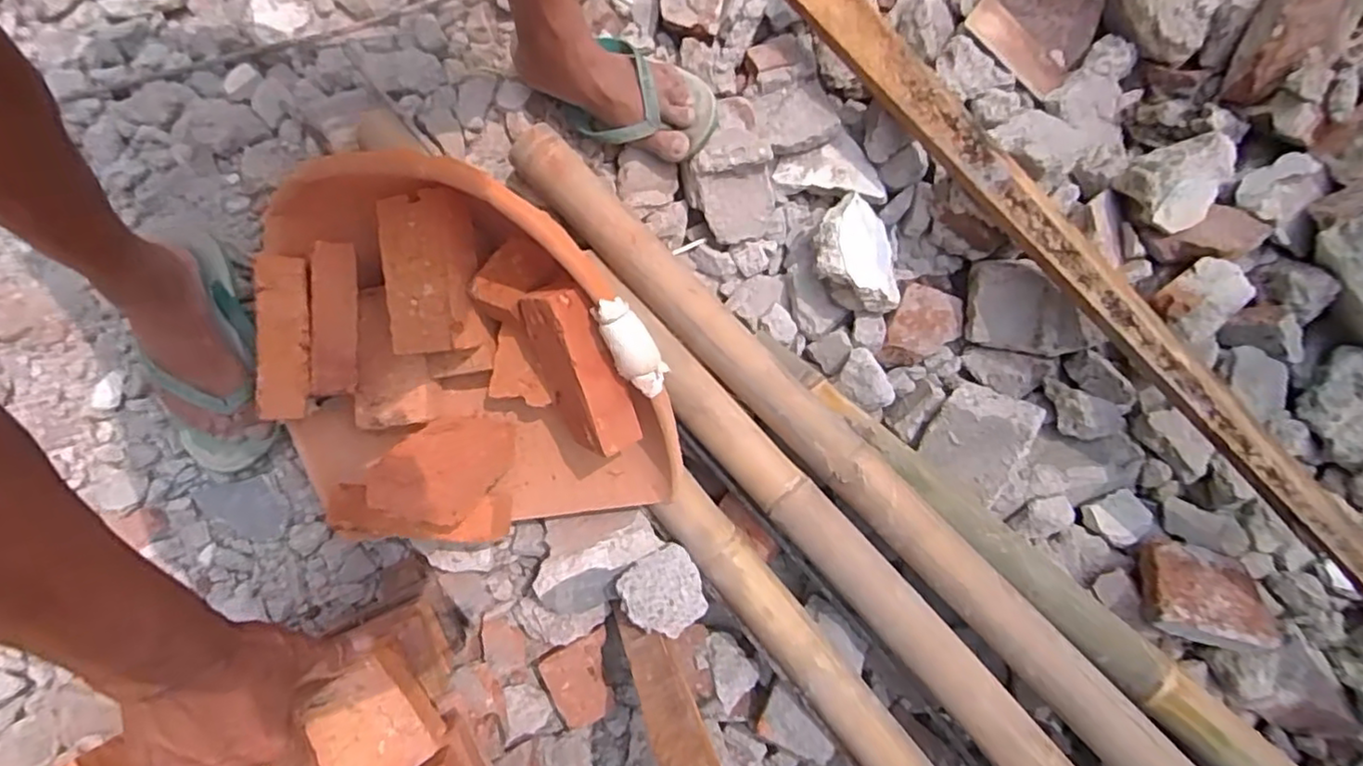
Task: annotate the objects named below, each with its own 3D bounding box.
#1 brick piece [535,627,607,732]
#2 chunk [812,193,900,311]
[{"bbox_3d":[-0.103,0.312,0.700,0.069,0.033,0.078,-25,79,-4],"label":"brick piece"},{"bbox_3d":[0.205,-0.151,0.794,0.096,0.070,0.130,-8,78,0],"label":"chunk"}]

